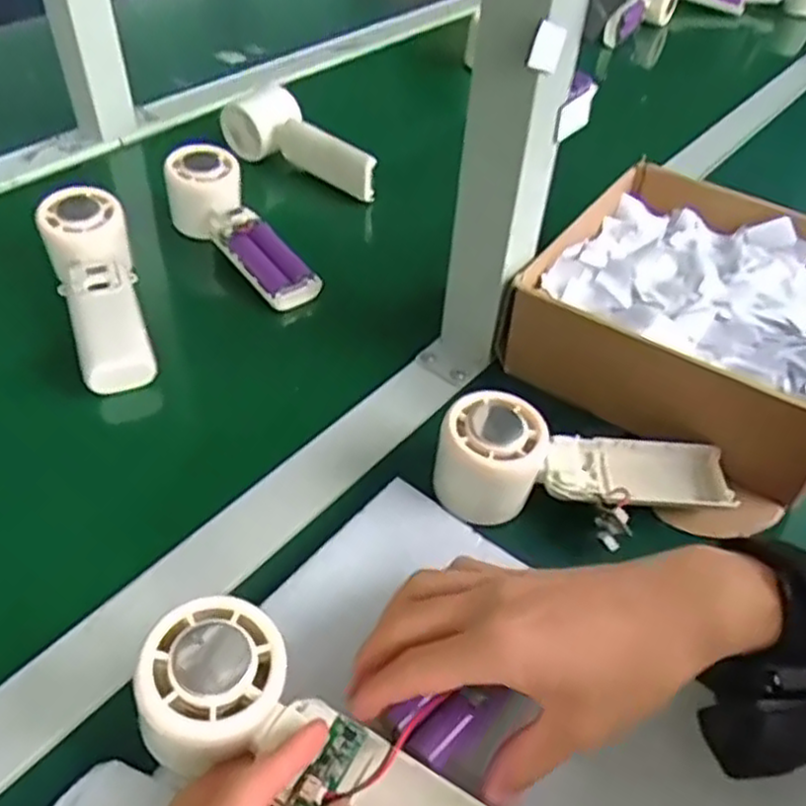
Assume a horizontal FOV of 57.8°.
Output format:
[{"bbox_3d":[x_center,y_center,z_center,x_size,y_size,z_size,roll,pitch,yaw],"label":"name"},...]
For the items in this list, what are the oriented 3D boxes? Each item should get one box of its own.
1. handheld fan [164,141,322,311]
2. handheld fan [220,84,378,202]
[{"bbox_3d":[-0.127,-0.133,0.575,0.050,0.050,0.168,-31,69,-30],"label":"handheld fan"},{"bbox_3d":[-0.093,-0.232,0.656,0.053,0.053,0.159,-33,56,-32],"label":"handheld fan"}]

